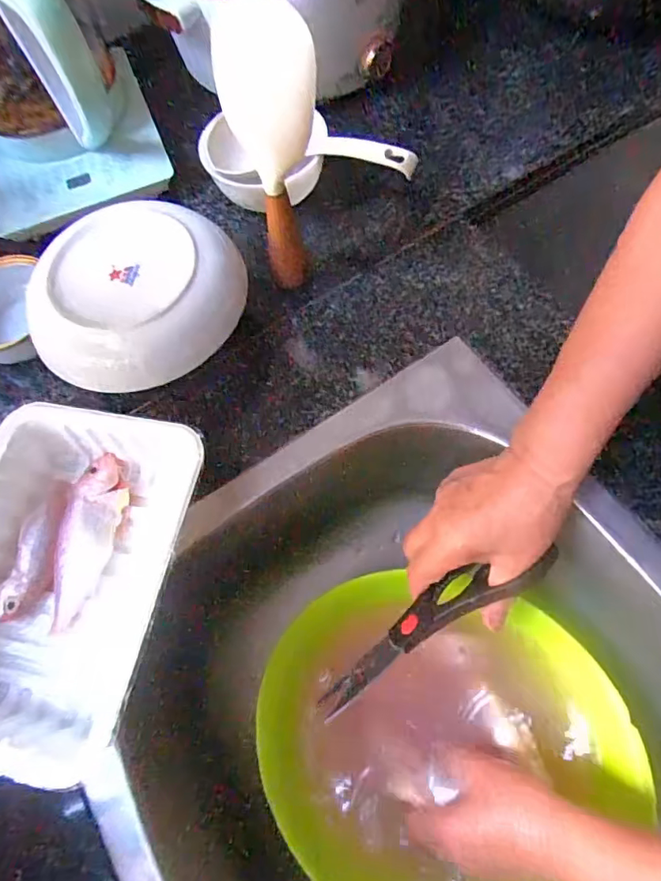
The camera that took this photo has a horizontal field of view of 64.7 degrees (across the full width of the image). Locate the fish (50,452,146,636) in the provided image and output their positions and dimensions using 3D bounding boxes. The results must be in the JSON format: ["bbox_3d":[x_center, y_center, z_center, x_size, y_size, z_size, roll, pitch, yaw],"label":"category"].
[{"bbox_3d":[-0.178,0.073,0.388,0.045,0.019,0.126,13,71,10],"label":"fish"}]

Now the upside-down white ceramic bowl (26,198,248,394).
[{"bbox_3d":[-0.149,-0.117,0.405,0.165,0.040,0.136,-36,70,-9],"label":"upside-down white ceramic bowl"}]

